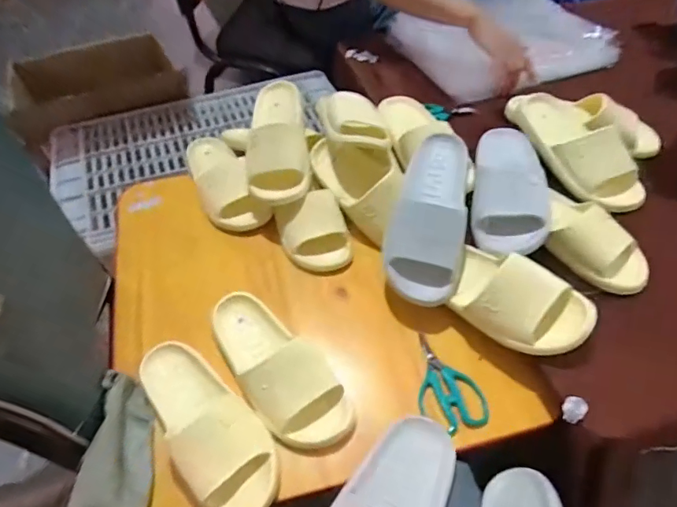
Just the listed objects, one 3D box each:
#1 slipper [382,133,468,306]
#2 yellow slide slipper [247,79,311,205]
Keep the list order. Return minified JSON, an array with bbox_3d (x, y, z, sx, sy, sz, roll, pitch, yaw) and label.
[{"bbox_3d":[0.134,-0.067,0.703,0.111,0.097,0.264,9,63,9],"label":"slipper"},{"bbox_3d":[-0.107,-0.200,0.825,0.102,0.077,0.254,-7,51,-5],"label":"yellow slide slipper"}]

